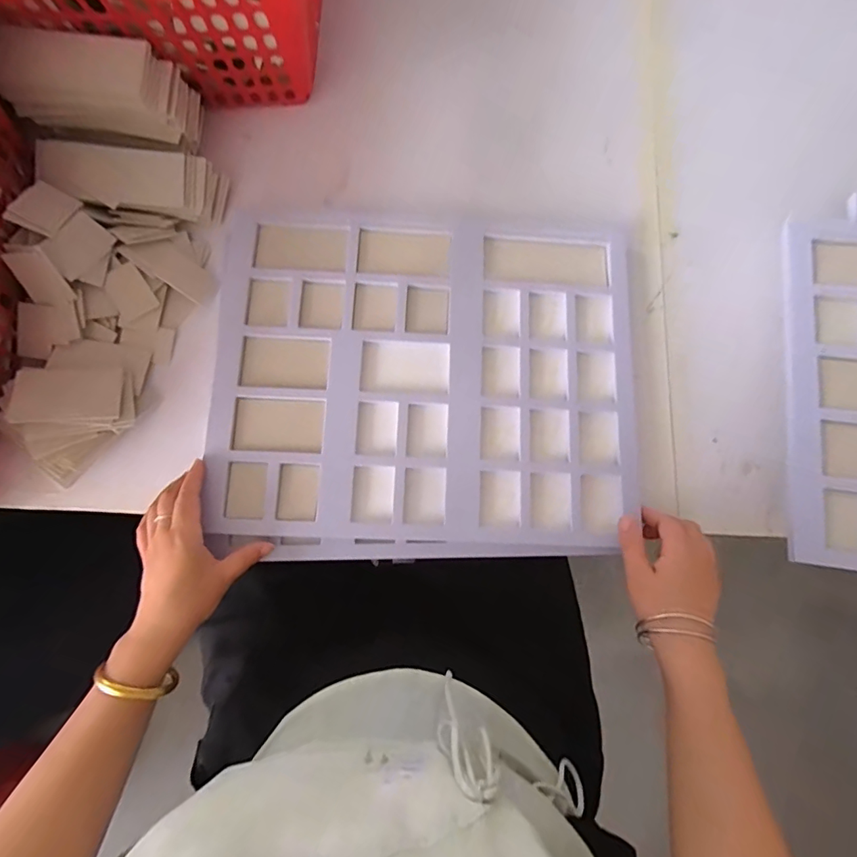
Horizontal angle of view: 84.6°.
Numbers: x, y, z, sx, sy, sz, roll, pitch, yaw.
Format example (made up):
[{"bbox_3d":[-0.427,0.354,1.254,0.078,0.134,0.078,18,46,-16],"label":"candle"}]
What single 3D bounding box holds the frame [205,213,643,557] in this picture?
[{"bbox_3d":[0.000,-0.053,0.485,0.422,0.018,0.351,0,79,-1],"label":"frame"}]

